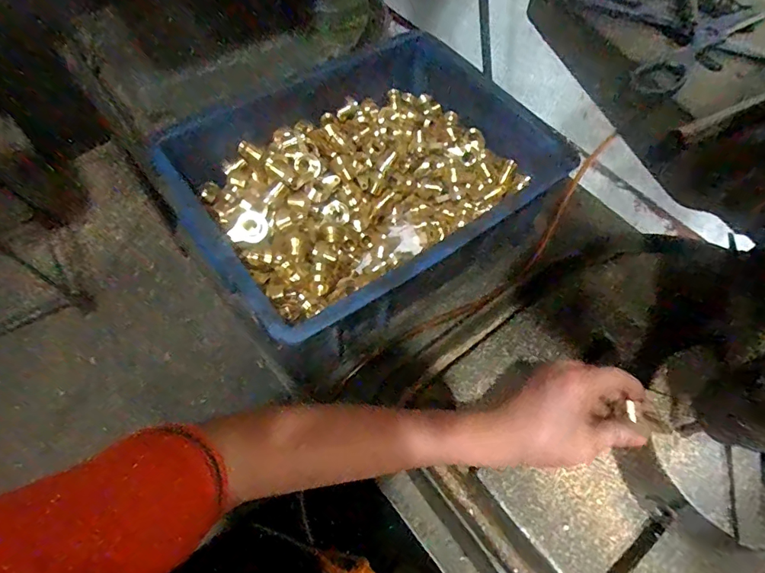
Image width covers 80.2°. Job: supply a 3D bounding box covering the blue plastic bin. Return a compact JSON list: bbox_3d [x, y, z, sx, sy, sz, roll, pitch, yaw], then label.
[{"bbox_3d":[-0.026,-0.117,0.562,0.368,0.135,0.269,-36,69,-21],"label":"blue plastic bin"}]

